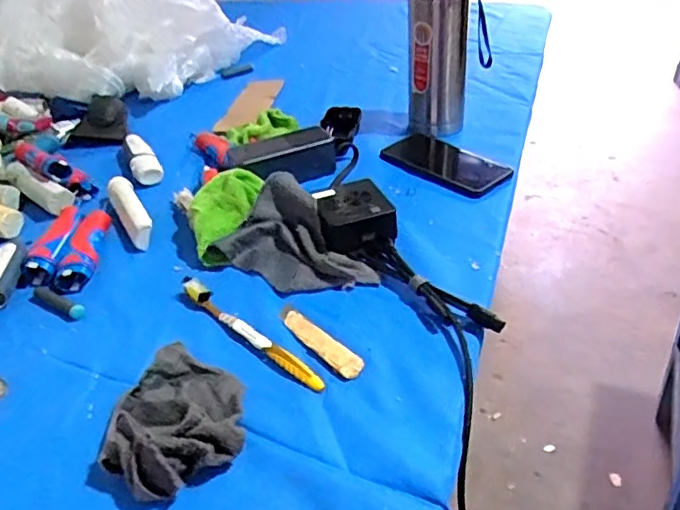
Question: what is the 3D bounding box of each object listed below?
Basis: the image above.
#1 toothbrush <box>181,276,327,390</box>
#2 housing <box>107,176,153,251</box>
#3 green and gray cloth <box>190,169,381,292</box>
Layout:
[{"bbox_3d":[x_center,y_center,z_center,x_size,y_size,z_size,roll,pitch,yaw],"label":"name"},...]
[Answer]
[{"bbox_3d":[-0.082,0.066,0.517,0.183,0.015,0.014,28,47,35],"label":"toothbrush"},{"bbox_3d":[-0.246,-0.052,0.683,0.029,0.030,0.137,-20,40,-21],"label":"housing"},{"bbox_3d":[-0.074,-0.023,0.600,0.114,0.060,0.202,-27,43,-28],"label":"green and gray cloth"}]

